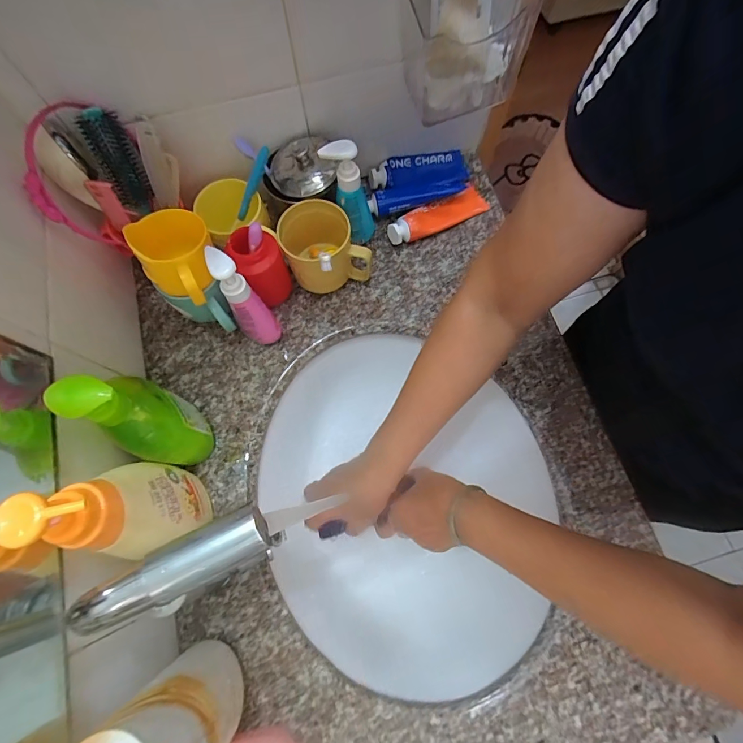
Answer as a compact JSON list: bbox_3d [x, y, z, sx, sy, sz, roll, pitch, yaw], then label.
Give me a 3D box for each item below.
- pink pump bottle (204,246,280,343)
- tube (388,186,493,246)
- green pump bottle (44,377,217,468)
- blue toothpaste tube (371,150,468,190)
[{"bbox_3d":[-0.143,-0.075,0.440,0.037,0.145,0.051,-39,76,-10],"label":"pink pump bottle"},{"bbox_3d":[0.093,-0.219,0.548,0.154,0.030,0.042,-31,75,-8],"label":"tube"},{"bbox_3d":[-0.213,0.048,0.381,0.068,0.184,0.065,24,75,8],"label":"green pump bottle"},{"bbox_3d":[0.071,-0.292,0.573,0.148,0.023,0.056,-16,85,-14],"label":"blue toothpaste tube"}]

